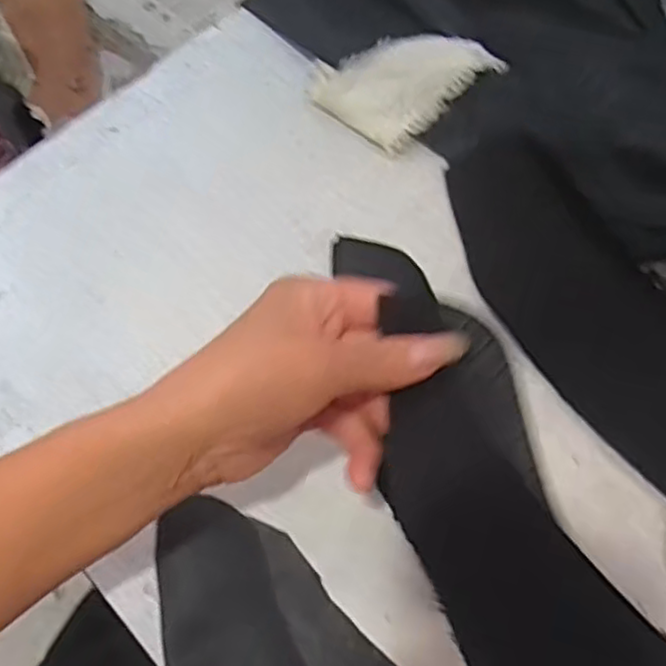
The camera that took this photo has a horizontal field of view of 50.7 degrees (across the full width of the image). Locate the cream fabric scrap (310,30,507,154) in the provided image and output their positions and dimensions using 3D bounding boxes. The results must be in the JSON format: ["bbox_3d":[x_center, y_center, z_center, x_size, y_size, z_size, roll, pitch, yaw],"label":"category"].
[{"bbox_3d":[0.044,-0.145,0.426,0.114,0.035,0.062,-2,65,2],"label":"cream fabric scrap"}]

